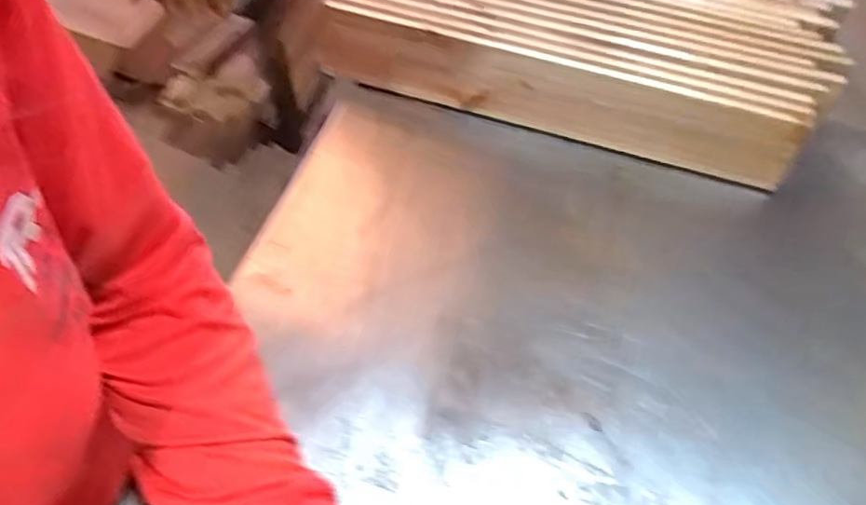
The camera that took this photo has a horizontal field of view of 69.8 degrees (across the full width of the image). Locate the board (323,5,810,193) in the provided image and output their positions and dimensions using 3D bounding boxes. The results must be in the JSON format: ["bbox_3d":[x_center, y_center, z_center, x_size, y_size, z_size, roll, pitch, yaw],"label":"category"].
[{"bbox_3d":[0.114,-0.166,0.653,0.493,0.076,0.023,18,39,9],"label":"board"}]

